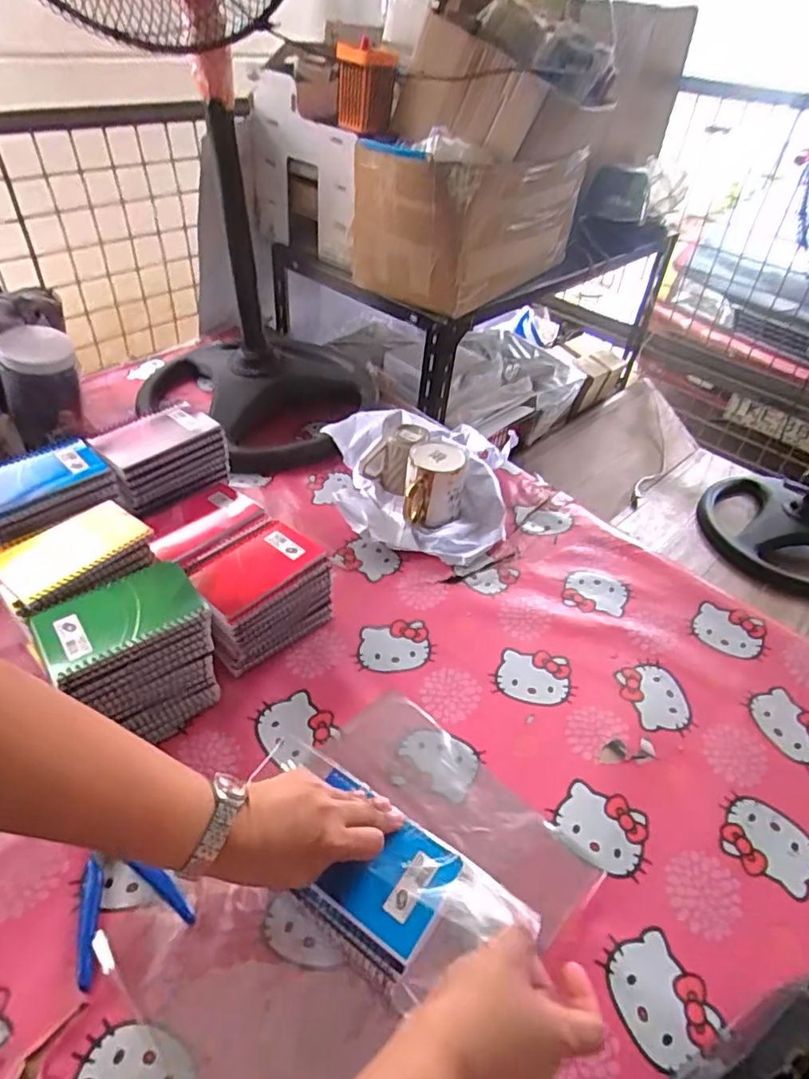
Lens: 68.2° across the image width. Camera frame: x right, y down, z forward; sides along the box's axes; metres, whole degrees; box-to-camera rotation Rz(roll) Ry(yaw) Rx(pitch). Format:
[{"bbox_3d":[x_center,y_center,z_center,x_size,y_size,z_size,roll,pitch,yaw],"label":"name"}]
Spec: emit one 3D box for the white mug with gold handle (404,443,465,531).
[{"bbox_3d":[0.041,-0.075,0.827,0.081,0.091,0.095,5,42,0],"label":"white mug with gold handle"}]

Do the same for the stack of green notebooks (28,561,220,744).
[{"bbox_3d":[-0.254,0.112,0.578,0.115,0.142,0.095,-27,51,-31],"label":"stack of green notebooks"}]

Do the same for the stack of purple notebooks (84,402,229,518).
[{"bbox_3d":[-0.293,-0.097,0.737,0.092,0.078,0.141,35,50,29],"label":"stack of purple notebooks"}]

